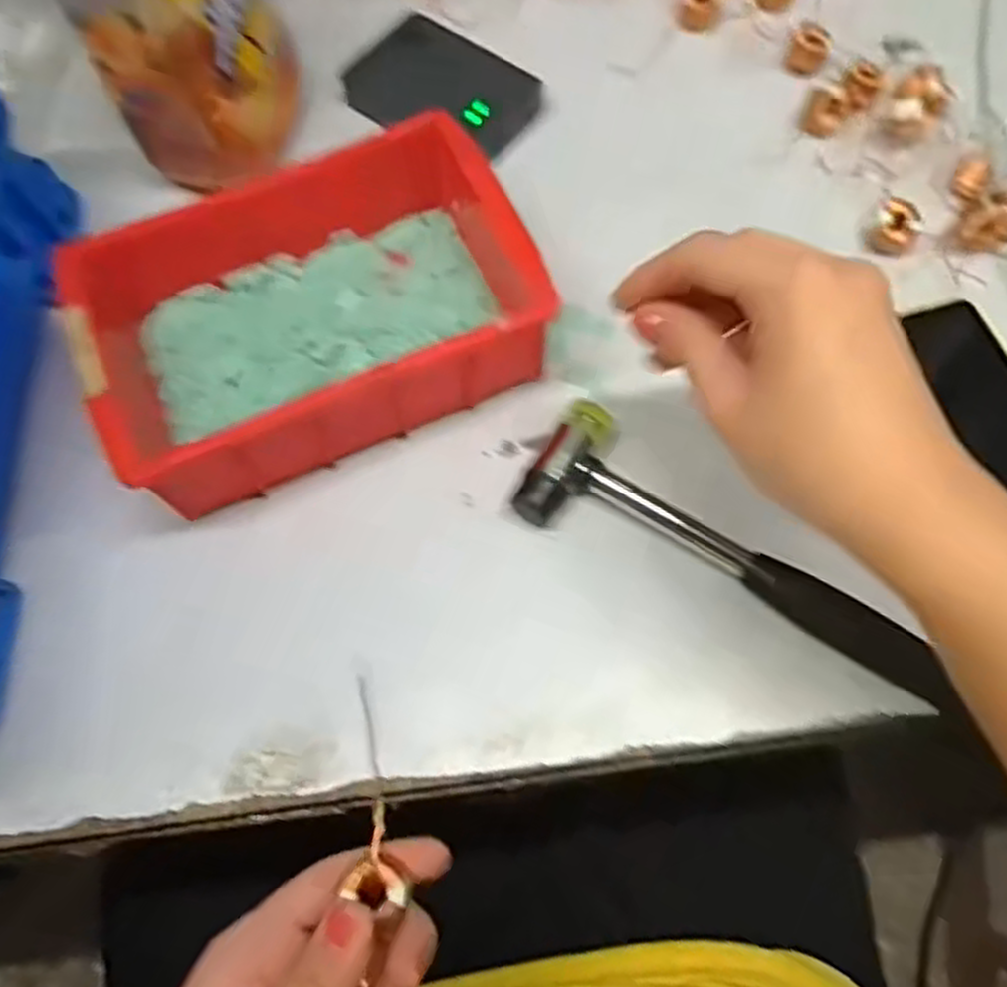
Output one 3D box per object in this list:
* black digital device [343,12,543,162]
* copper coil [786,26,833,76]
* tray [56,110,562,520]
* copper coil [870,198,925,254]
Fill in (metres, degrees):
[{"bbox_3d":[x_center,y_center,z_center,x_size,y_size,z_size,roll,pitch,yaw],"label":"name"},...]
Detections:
[{"bbox_3d":[-0.033,-0.236,0.463,0.102,0.017,0.075,30,72,14],"label":"black digital device"},{"bbox_3d":[0.179,-0.261,0.469,0.022,0.021,0.020,-1,68,2],"label":"copper coil"},{"bbox_3d":[-0.090,-0.087,0.383,0.196,0.064,0.132,-24,69,-7],"label":"tray"},{"bbox_3d":[0.204,-0.138,0.414,0.021,0.013,0.027,31,72,14],"label":"copper coil"}]

